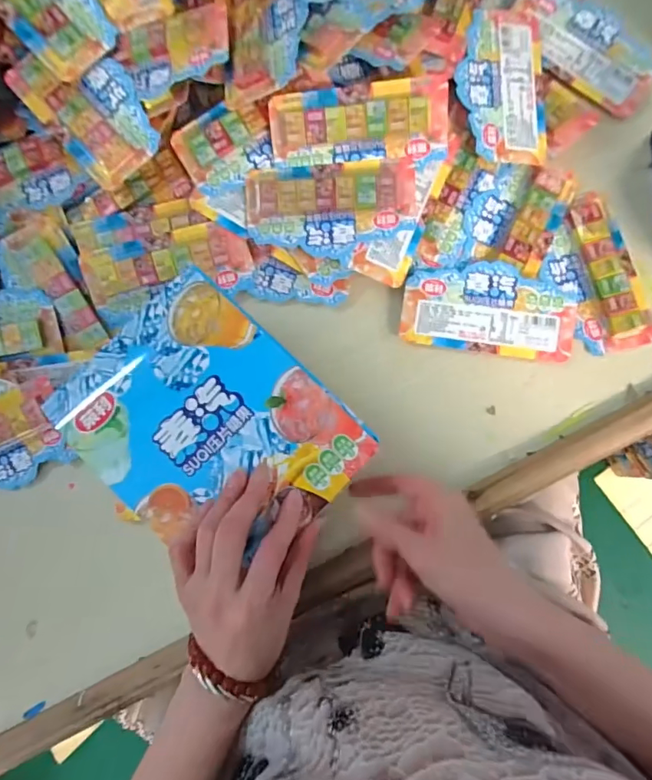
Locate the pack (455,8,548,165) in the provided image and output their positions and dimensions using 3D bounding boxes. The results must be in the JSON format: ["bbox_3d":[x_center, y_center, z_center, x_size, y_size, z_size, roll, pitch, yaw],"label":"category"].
[{"bbox_3d":[0.156,-0.273,0.418,0.077,0.015,0.148,-1,82,4],"label":"pack"}]

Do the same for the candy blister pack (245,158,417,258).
[{"bbox_3d":[0.003,-0.156,0.407,0.145,0.015,0.075,0,101,7],"label":"candy blister pack"}]

